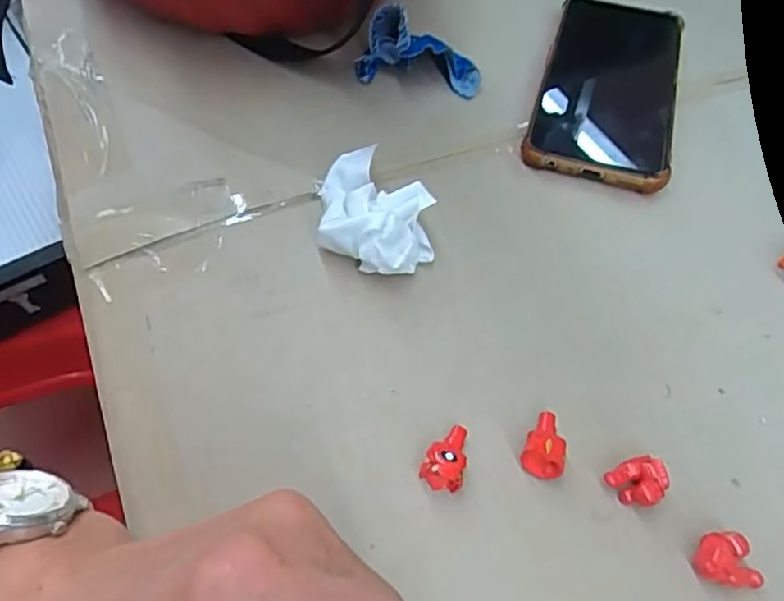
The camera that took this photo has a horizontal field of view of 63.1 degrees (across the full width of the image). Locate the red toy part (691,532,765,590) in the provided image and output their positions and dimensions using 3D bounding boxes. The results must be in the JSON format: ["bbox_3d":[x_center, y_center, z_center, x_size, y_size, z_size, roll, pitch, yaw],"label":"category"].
[{"bbox_3d":[0.125,0.096,0.238,0.024,0.011,0.017,4,59,2],"label":"red toy part"}]

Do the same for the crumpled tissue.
[{"bbox_3d":[-0.008,-0.044,0.305,0.051,0.033,0.070,-3,59,-2],"label":"crumpled tissue"}]

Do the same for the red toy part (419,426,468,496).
[{"bbox_3d":[0.021,0.060,0.252,0.016,0.012,0.026,9,59,5],"label":"red toy part"}]

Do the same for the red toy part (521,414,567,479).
[{"bbox_3d":[0.063,0.057,0.257,0.017,0.013,0.026,20,61,11],"label":"red toy part"}]

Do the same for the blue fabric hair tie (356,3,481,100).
[{"bbox_3d":[0.019,-0.143,0.375,0.071,0.037,0.030,15,59,-7],"label":"blue fabric hair tie"}]

